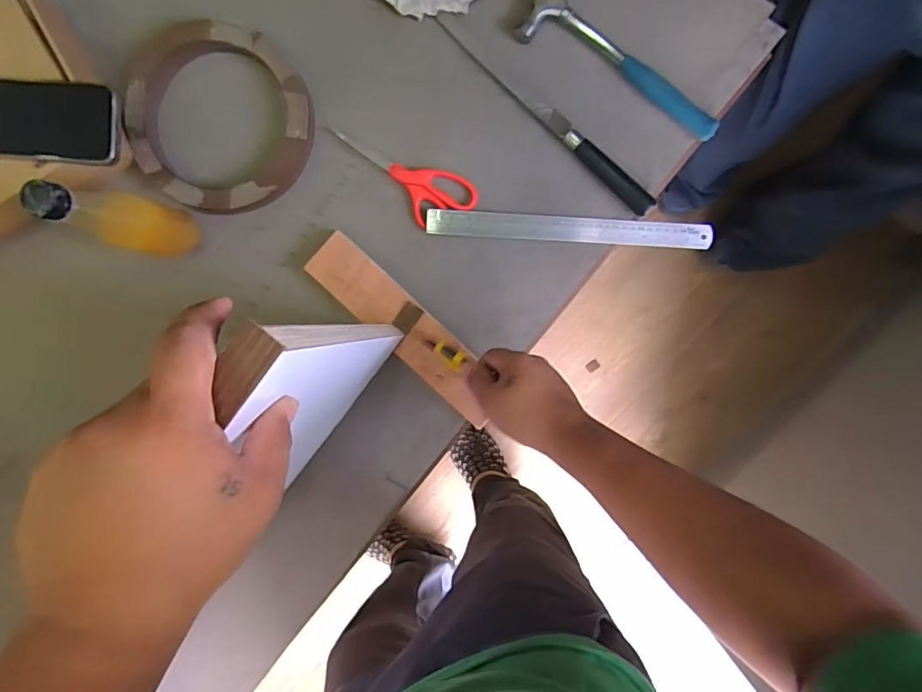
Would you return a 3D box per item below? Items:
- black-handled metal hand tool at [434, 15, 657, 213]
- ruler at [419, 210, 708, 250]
[{"bbox_3d":[0.098,-0.262,0.550,0.311,0.013,0.025,43,93,-3],"label":"black-handled metal hand tool"},{"bbox_3d":[0.127,-0.137,0.572,0.329,0.008,0.029,3,102,-2],"label":"ruler"}]

